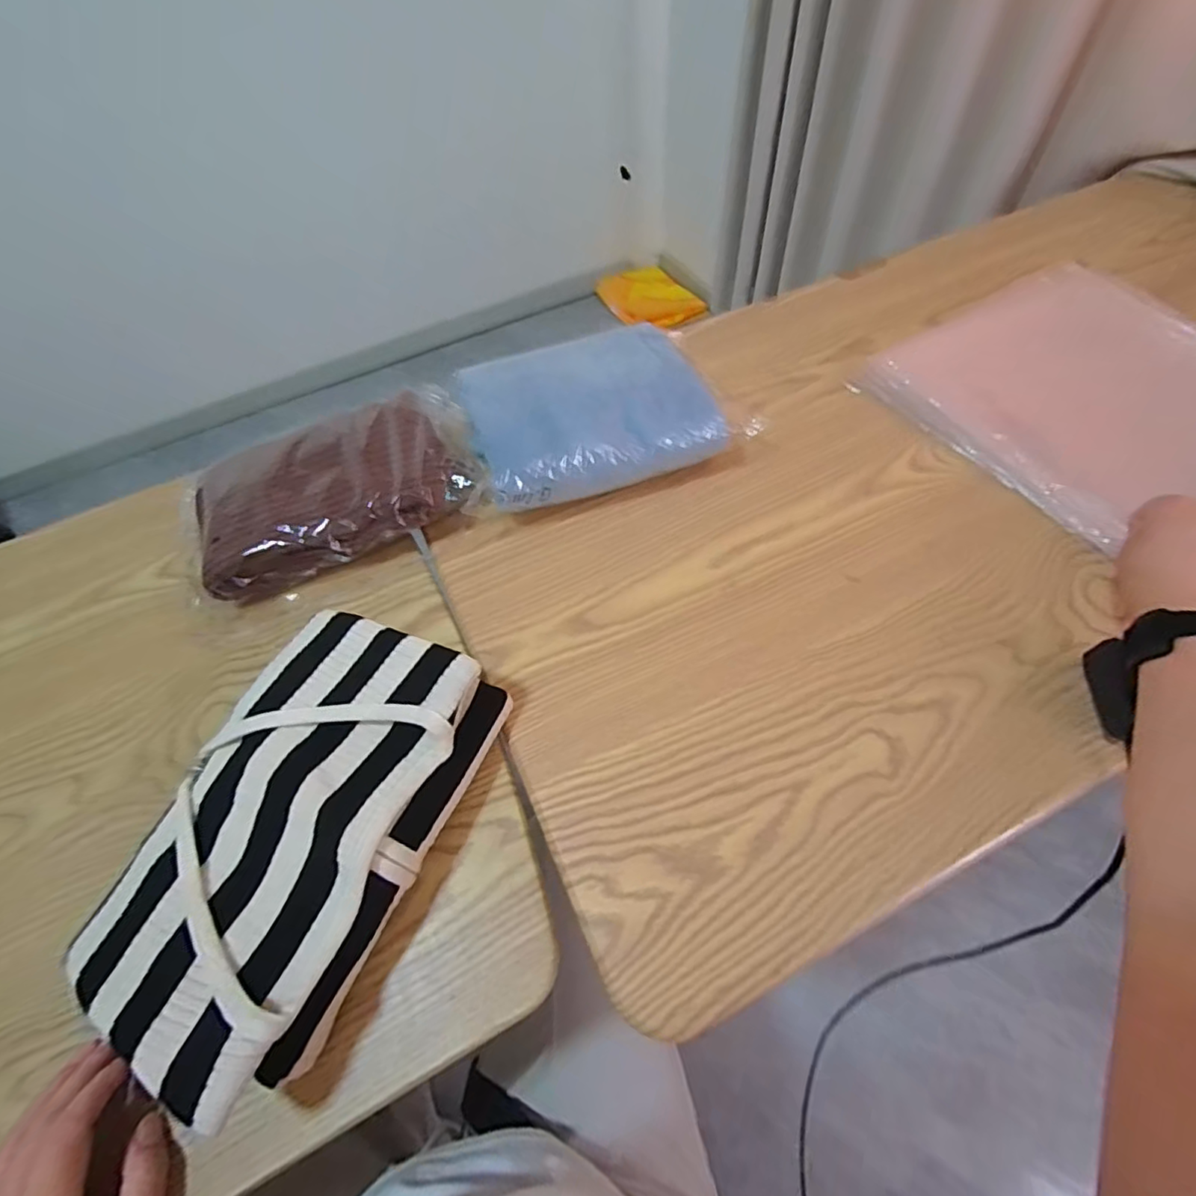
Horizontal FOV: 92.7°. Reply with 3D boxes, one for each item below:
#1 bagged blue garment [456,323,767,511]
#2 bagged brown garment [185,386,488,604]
[{"bbox_3d":[0.000,-0.179,0.546,0.252,0.088,0.175,-19,58,-8],"label":"bagged blue garment"},{"bbox_3d":[-0.247,-0.102,0.532,0.266,0.069,0.171,-20,58,-9],"label":"bagged brown garment"}]

